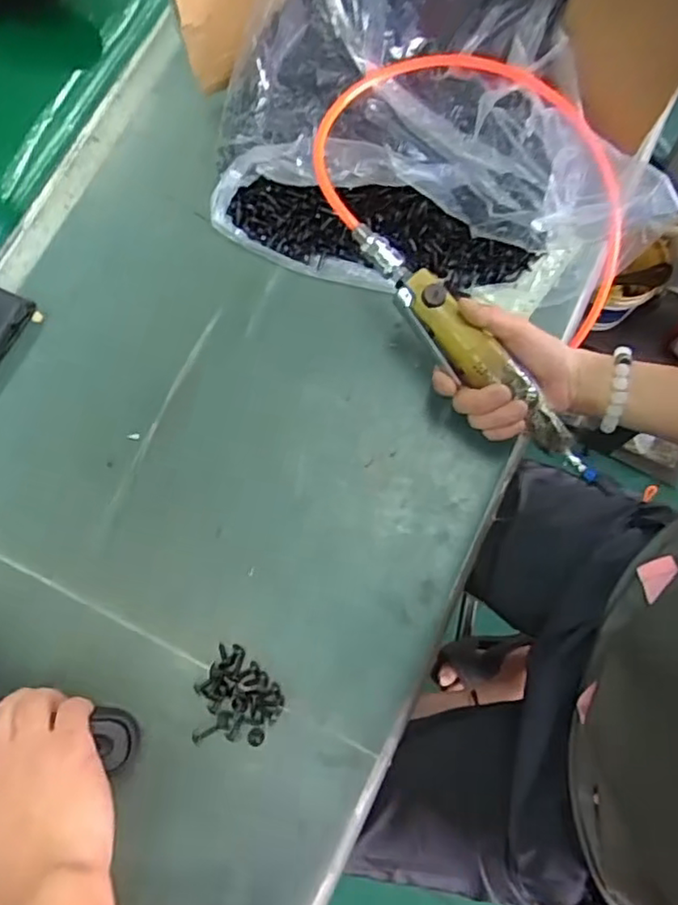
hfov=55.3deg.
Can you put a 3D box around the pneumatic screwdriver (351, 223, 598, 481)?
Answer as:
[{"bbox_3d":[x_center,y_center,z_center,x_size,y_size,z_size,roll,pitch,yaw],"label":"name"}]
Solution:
[{"bbox_3d":[0.109,-0.081,0.528,0.035,0.032,0.273,-43,90,-9],"label":"pneumatic screwdriver"}]

